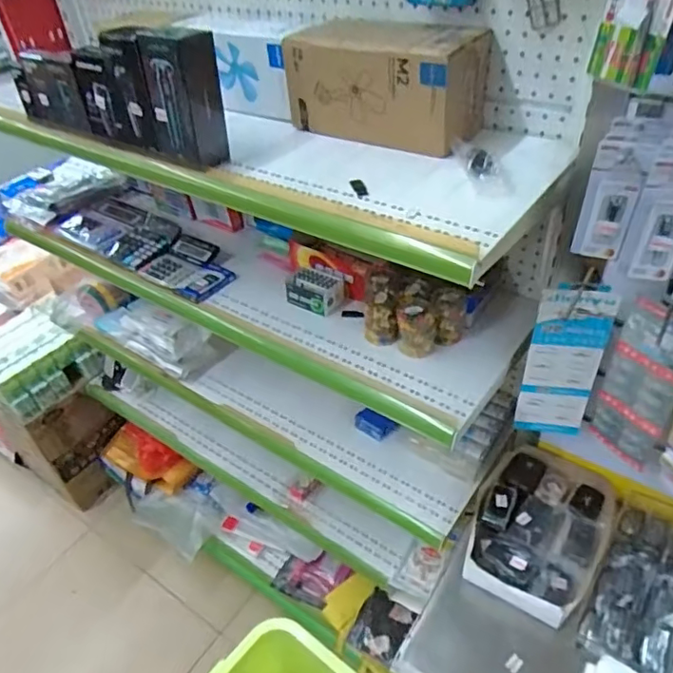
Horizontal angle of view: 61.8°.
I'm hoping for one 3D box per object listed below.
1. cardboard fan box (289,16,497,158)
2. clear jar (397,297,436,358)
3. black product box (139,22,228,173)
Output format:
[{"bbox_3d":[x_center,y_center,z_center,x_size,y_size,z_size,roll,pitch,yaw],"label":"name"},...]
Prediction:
[{"bbox_3d":[0.082,-0.394,0.862,0.277,0.135,0.148,24,48,30],"label":"cardboard fan box"},{"bbox_3d":[0.129,-0.013,0.905,0.060,0.084,0.065,1,41,7],"label":"clear jar"},{"bbox_3d":[-0.221,-0.343,0.807,0.077,0.174,0.096,-34,48,-30],"label":"black product box"}]

